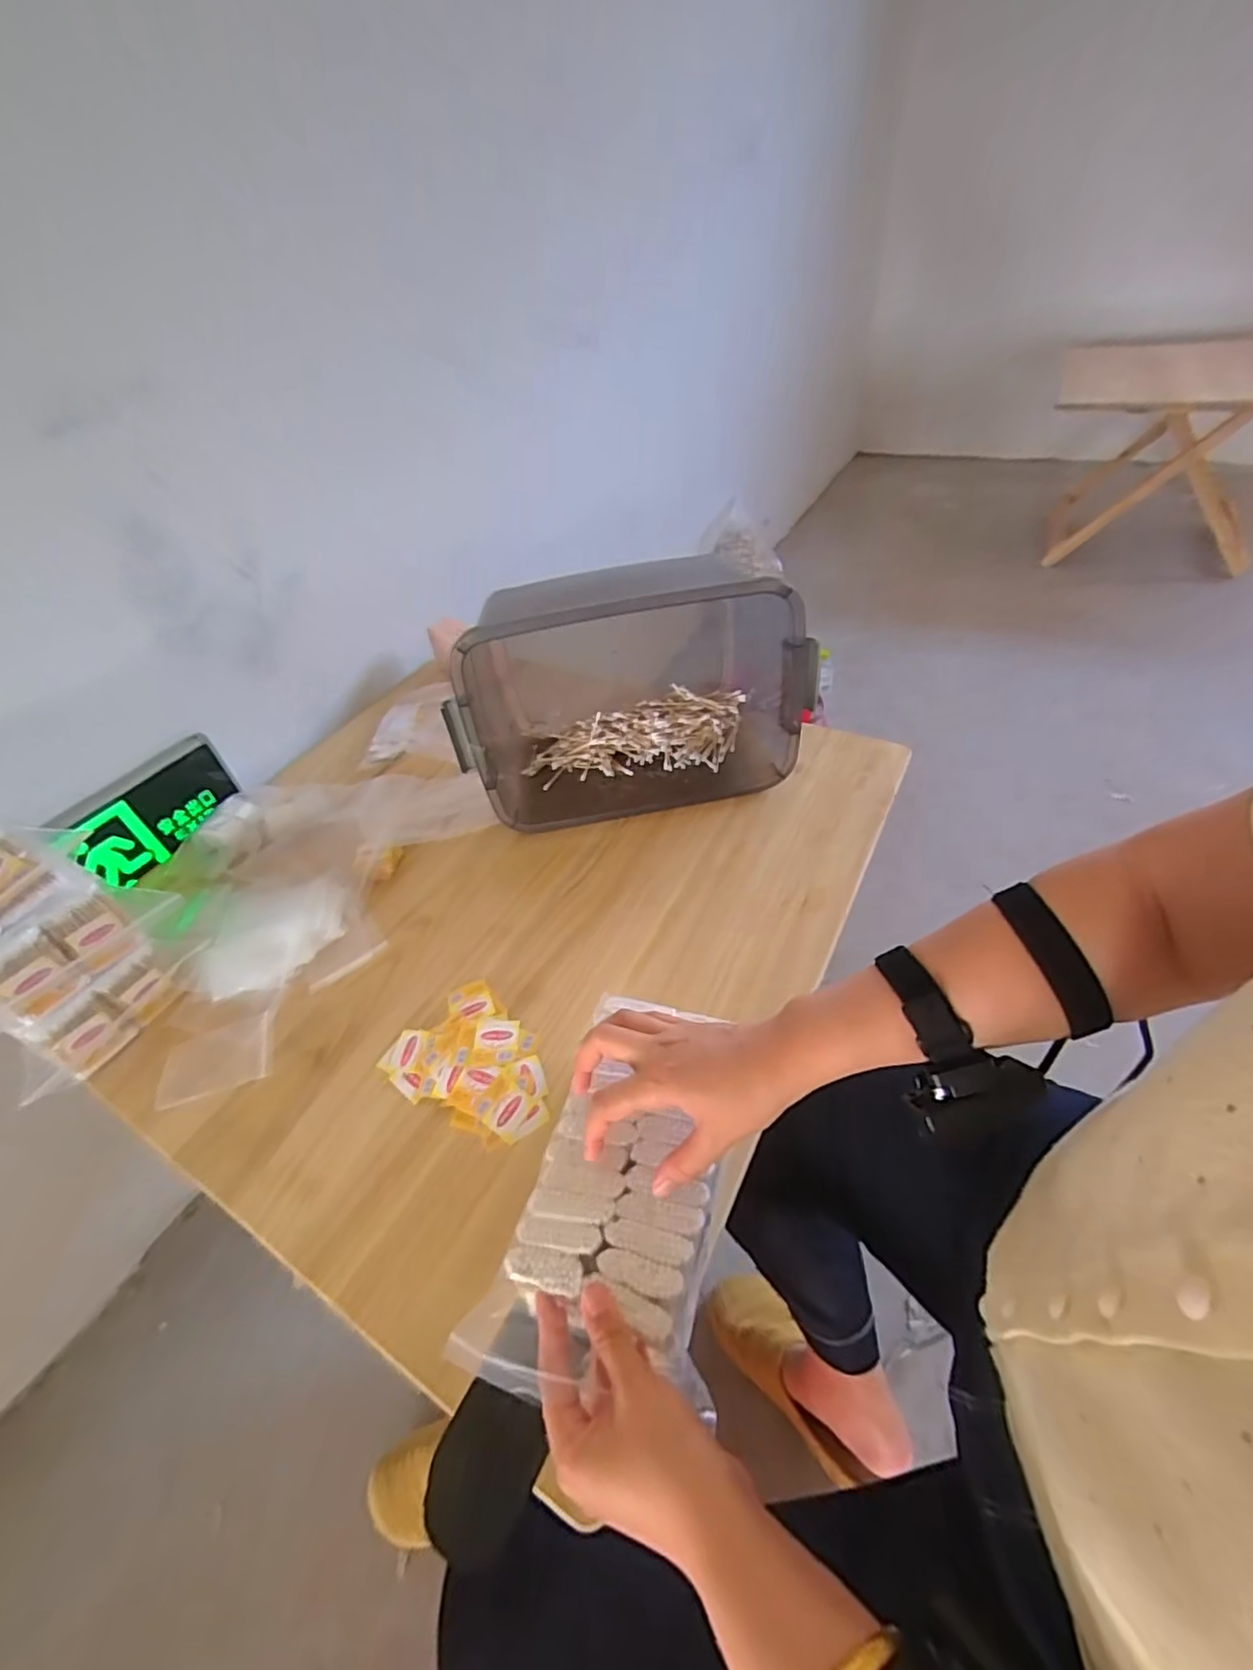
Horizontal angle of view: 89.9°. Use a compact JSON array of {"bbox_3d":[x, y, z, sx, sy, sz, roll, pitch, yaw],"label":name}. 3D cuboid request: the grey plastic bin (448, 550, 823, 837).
[{"bbox_3d":[0.002,-0.207,0.759,0.412,0.243,0.268,-7,47,0],"label":"grey plastic bin"}]

